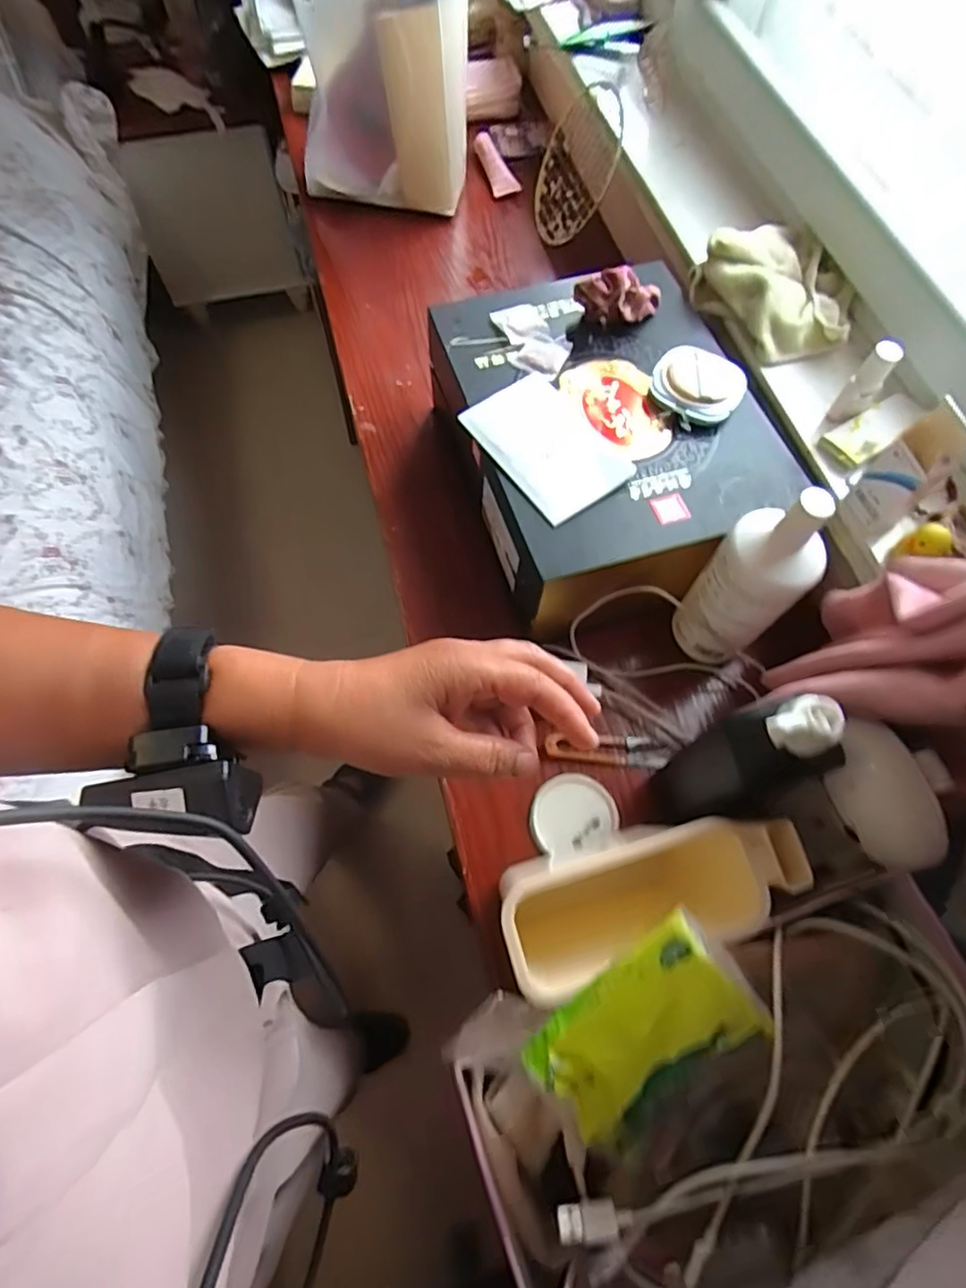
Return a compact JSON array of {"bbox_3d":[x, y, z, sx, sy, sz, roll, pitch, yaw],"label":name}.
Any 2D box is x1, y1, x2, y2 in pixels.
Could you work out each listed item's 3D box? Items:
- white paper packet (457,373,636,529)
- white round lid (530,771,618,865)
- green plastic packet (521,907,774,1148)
[{"bbox_3d":[0.053,-0.163,0.495,0.088,0.010,0.129,-33,70,-14],"label":"white paper packet"},{"bbox_3d":[0.073,0.139,0.492,0.068,0.007,0.065,0,66,-1],"label":"white round lid"},{"bbox_3d":[0.077,0.192,0.296,0.108,0.014,0.064,-45,80,5],"label":"green plastic packet"}]

